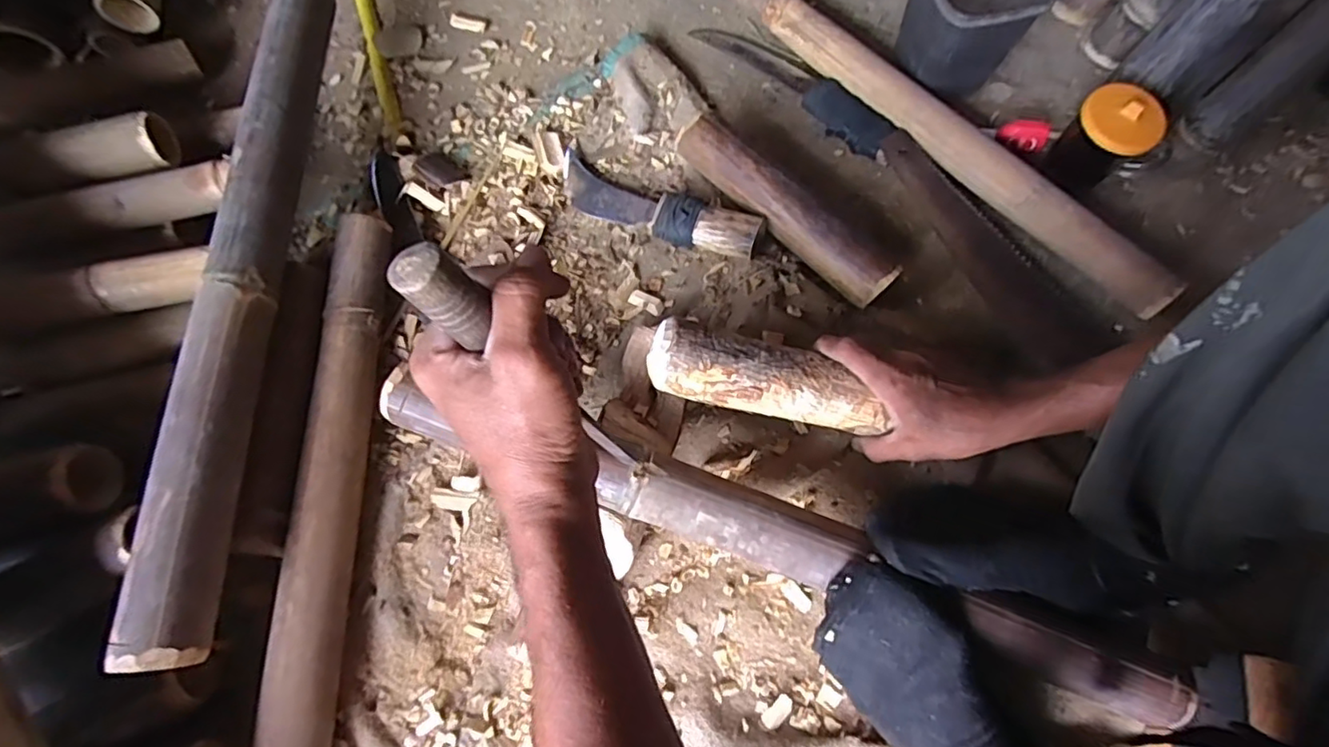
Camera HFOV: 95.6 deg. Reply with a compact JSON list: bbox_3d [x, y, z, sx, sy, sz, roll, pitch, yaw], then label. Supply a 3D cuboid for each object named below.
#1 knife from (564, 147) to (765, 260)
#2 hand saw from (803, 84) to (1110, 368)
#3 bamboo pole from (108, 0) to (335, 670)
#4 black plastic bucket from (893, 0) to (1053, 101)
[{"bbox_3d":[-0.011,-0.180,0.639,0.233,0.042,0.053,25,72,8],"label":"knife"},{"bbox_3d":[0.303,-0.178,0.649,0.079,0.027,0.408,-37,74,-12],"label":"hand saw"},{"bbox_3d":[-0.362,-0.103,0.524,0.055,0.044,0.647,-2,70,-1],"label":"bamboo pole"},{"bbox_3d":[0.319,-0.381,0.669,0.118,0.130,0.115,-8,71,-3],"label":"black plastic bucket"}]

